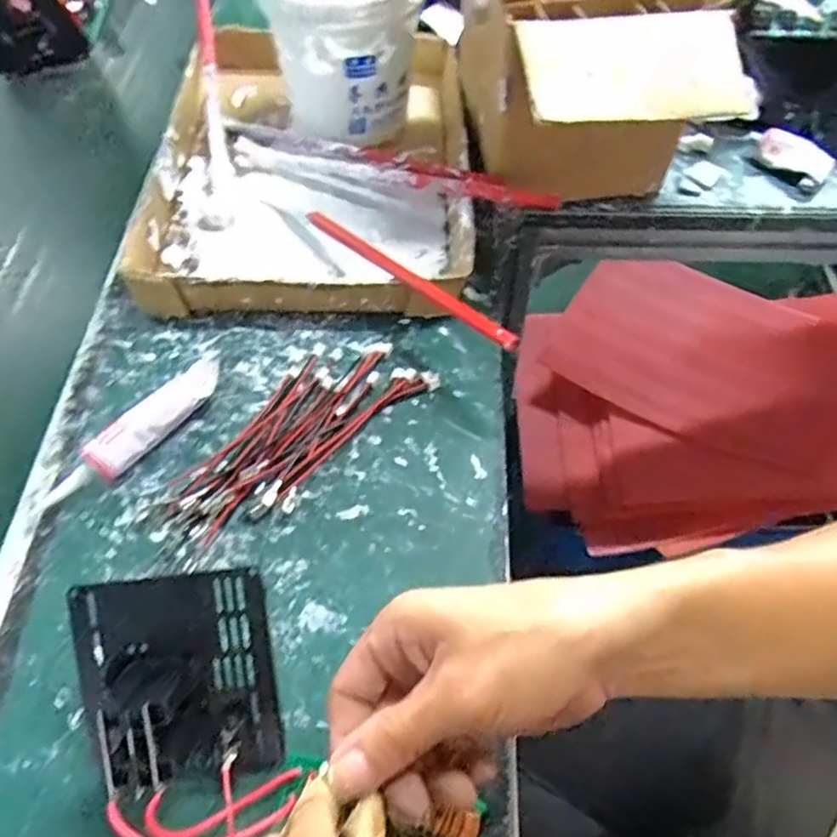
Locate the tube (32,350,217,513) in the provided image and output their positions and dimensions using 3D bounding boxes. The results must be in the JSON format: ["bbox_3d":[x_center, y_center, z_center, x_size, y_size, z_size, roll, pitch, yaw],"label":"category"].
[{"bbox_3d":[-0.171,0.009,0.399,0.032,0.026,0.129,33,63,18],"label":"tube"}]

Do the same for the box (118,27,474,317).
[{"bbox_3d":[-0.081,-0.215,0.527,0.233,0.038,0.327,1,58,0],"label":"box"}]

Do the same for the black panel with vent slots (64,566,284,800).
[{"bbox_3d":[-0.111,0.118,0.293,0.086,0.038,0.095,-7,92,-5],"label":"black panel with vent slots"}]

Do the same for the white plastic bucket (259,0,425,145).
[{"bbox_3d":[-0.059,-0.309,0.531,0.123,0.120,0.125,-7,59,-5],"label":"white plastic bucket"}]

